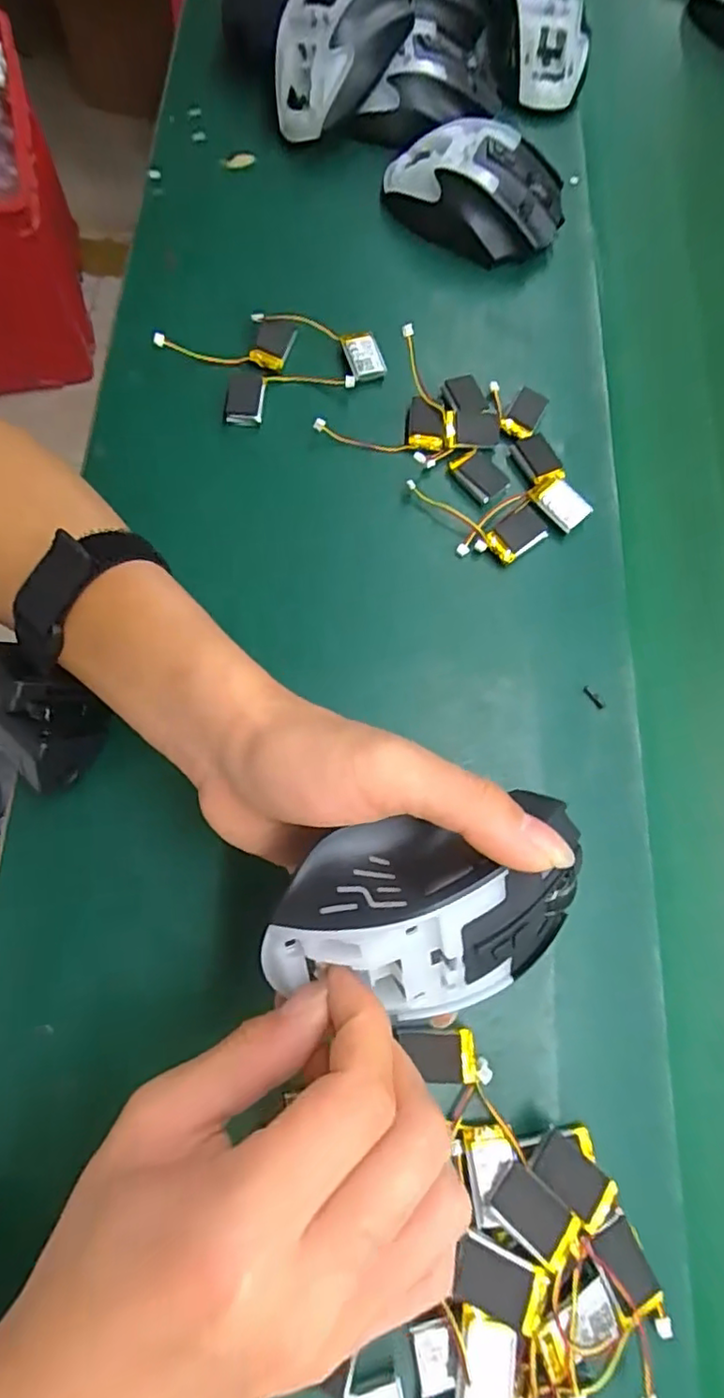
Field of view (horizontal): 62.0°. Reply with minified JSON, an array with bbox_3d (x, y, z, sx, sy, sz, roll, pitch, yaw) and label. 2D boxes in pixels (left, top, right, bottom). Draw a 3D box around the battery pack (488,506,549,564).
[{"bbox_3d":[0.085,-0.090,0.330,0.034,0.006,0.020,-37,80,-8],"label":"battery pack"}]

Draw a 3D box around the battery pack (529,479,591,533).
[{"bbox_3d":[0.110,-0.109,0.337,0.021,0.008,0.031,-42,81,-9],"label":"battery pack"}]

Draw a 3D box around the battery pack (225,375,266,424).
[{"bbox_3d":[-0.066,-0.172,0.344,0.020,0.012,0.030,2,77,0],"label":"battery pack"}]

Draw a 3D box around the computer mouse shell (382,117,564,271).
[{"bbox_3d":[0.072,-0.323,0.380,0.110,0.035,0.061,29,78,6],"label":"computer mouse shell"}]

